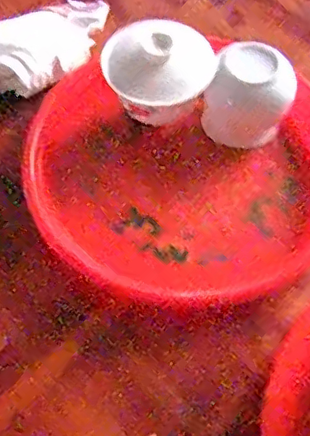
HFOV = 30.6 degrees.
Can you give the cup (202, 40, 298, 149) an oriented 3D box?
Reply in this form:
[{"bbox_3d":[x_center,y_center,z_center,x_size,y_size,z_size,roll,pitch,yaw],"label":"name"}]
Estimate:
[{"bbox_3d":[0.078,-0.097,0.466,0.063,0.065,0.072,20,62,10],"label":"cup"}]

